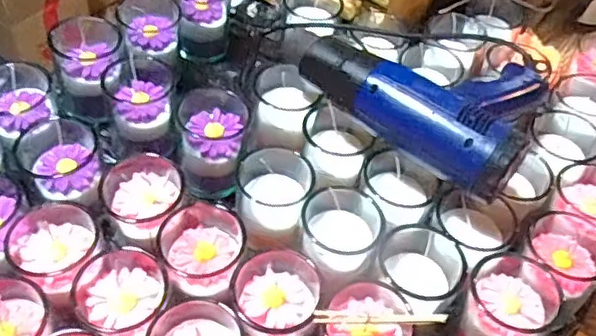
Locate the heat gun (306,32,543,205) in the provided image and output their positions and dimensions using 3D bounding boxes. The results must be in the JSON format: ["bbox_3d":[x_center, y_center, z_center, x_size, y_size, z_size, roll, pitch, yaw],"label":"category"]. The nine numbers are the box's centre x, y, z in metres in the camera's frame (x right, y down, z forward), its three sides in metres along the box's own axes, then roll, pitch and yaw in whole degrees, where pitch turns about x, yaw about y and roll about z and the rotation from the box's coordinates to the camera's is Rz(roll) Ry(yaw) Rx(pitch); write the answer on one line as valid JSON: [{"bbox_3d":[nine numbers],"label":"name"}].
[{"bbox_3d":[0.135,-0.083,0.592,0.233,0.090,0.178,37,55,24],"label":"heat gun"}]

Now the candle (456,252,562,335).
[{"bbox_3d":[0.174,0.126,0.520,0.069,0.087,0.072,27,52,16],"label":"candle"}]

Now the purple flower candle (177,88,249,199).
[{"bbox_3d":[-0.087,-0.020,0.622,0.071,0.085,0.068,-1,49,-7],"label":"purple flower candle"}]

